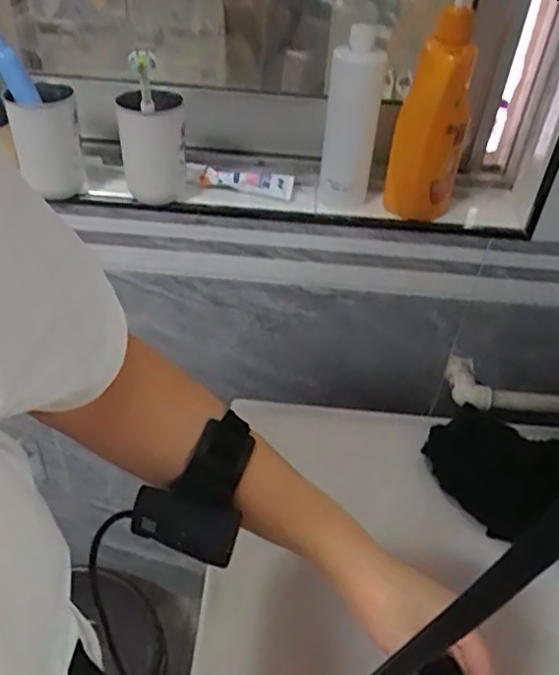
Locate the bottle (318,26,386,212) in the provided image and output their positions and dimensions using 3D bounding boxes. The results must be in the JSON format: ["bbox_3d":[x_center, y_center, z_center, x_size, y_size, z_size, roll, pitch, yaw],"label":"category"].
[{"bbox_3d":[0.086,-0.256,0.749,0.063,0.194,0.050,7,42,2],"label":"bottle"}]

